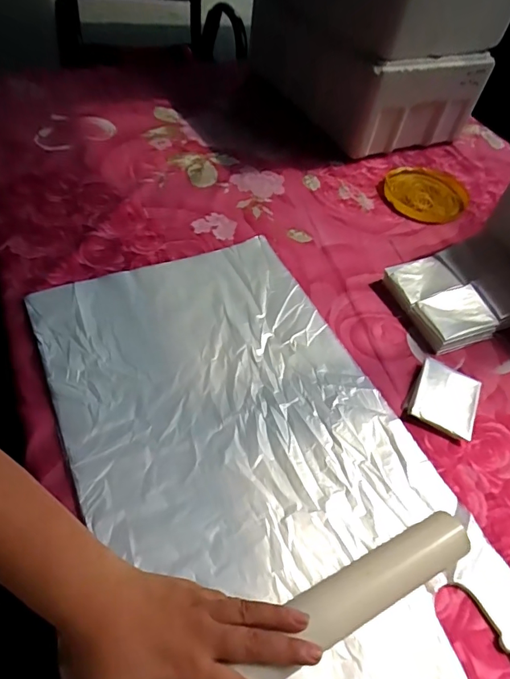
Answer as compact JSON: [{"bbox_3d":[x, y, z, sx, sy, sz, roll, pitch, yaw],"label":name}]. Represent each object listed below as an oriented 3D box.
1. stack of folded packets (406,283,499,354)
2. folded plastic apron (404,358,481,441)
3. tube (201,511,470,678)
[{"bbox_3d":[0.248,-0.026,0.569,0.093,0.032,0.071,-12,54,-16],"label":"stack of folded packets"},{"bbox_3d":[0.206,0.064,0.496,0.071,0.015,0.080,24,52,10],"label":"folded plastic apron"},{"bbox_3d":[0.013,0.220,0.322,0.357,0.032,0.041,-18,54,-23],"label":"tube"}]

